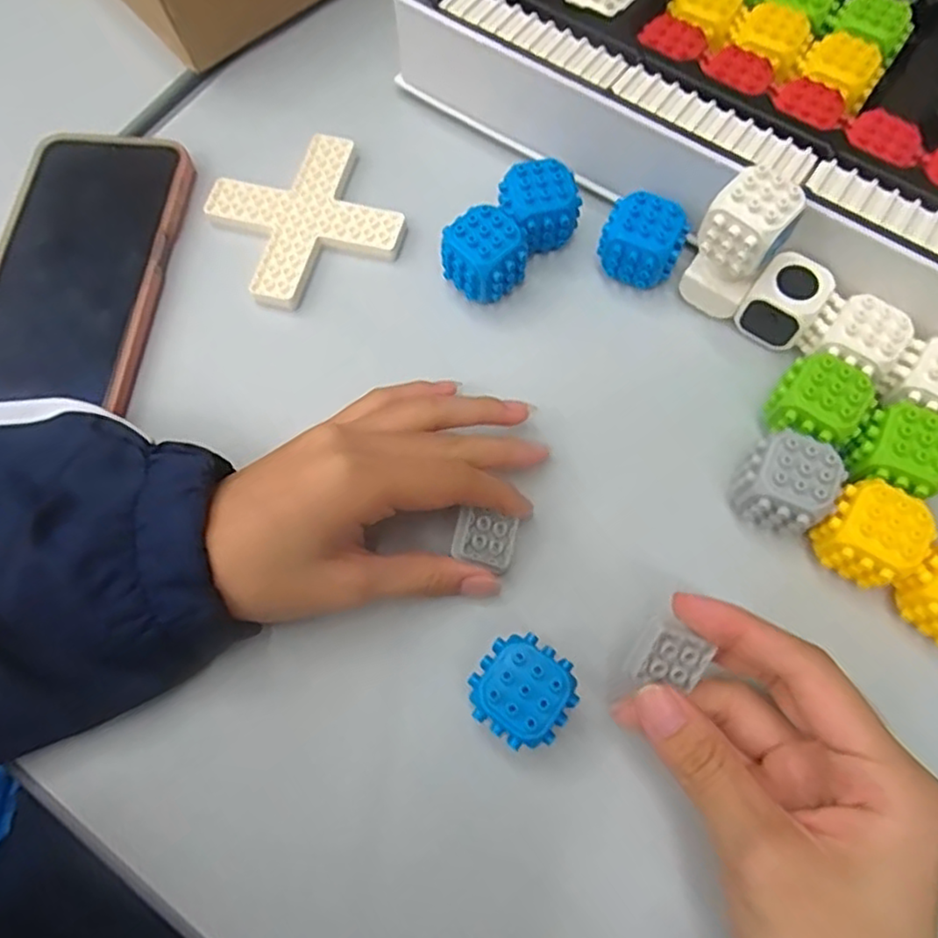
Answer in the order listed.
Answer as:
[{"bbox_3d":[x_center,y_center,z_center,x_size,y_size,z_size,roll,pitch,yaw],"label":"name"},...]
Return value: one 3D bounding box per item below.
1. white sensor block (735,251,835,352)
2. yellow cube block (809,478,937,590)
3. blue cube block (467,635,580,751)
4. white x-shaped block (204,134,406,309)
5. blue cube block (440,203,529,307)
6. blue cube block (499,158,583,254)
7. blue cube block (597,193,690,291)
[{"bbox_3d":[0.145,-0.077,0.307,0.029,0.031,0.029,35,75,12],"label":"white sensor block"},{"bbox_3d":[0.162,0.027,0.272,0.035,0.034,0.034,37,75,12],"label":"yellow cube block"},{"bbox_3d":[0.020,0.084,0.255,0.035,0.033,0.035,35,75,11],"label":"blue cube block"},{"bbox_3d":[-0.085,-0.130,0.350,0.082,0.013,0.081,-31,74,-10],"label":"white x-shaped block"},{"bbox_3d":[0.008,-0.100,0.323,0.033,0.037,0.036,42,76,13],"label":"blue cube block"},{"bbox_3d":[0.035,-0.127,0.331,0.034,0.039,0.032,-23,72,-7],"label":"blue cube block"},{"bbox_3d":[0.083,-0.107,0.322,0.036,0.036,0.031,30,74,10],"label":"blue cube block"}]

